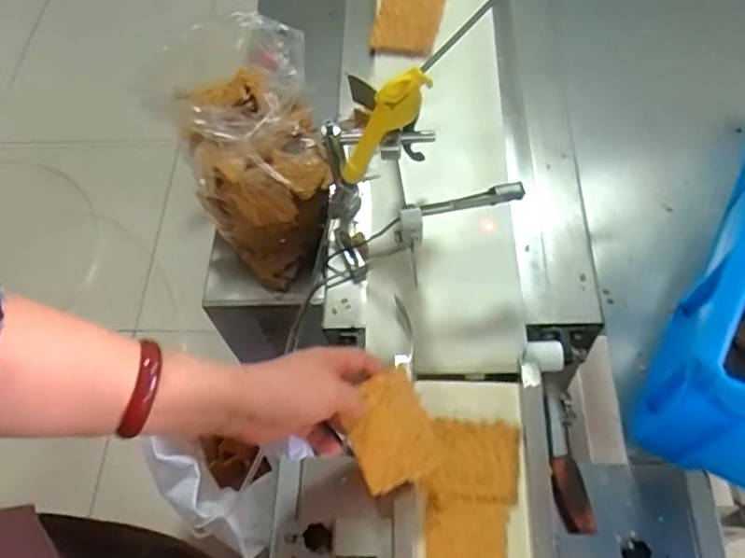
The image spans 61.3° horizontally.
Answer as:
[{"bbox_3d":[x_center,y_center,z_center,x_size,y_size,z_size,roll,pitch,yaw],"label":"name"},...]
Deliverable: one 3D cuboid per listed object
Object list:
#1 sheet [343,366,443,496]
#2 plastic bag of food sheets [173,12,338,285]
[{"bbox_3d":[0.015,0.130,0.533,0.069,0.007,0.090,-23,86,-11],"label":"sheet"},{"bbox_3d":[-0.135,-0.144,0.756,0.156,0.155,0.319,-13,97,-11],"label":"plastic bag of food sheets"}]

